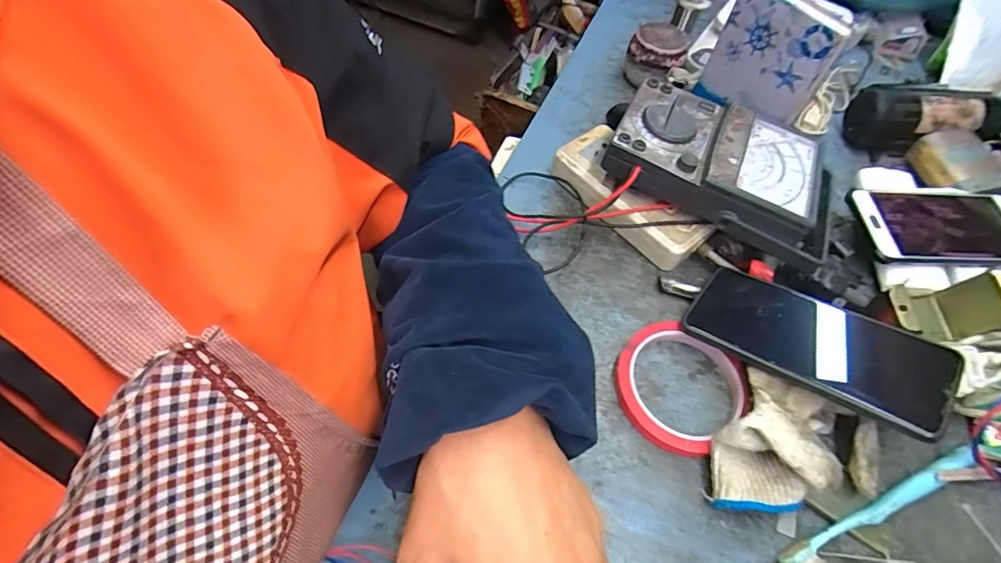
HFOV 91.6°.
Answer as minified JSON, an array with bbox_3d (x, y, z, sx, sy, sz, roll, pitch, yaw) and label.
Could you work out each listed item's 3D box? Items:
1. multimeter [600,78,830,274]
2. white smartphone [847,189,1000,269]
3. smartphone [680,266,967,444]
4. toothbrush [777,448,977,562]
[{"bbox_3d":[0.191,-0.099,0.414,0.183,0.048,0.112,24,59,10],"label":"multimeter"},{"bbox_3d":[0.391,-0.049,0.425,0.147,0.007,0.077,3,57,-2],"label":"white smartphone"},{"bbox_3d":[0.221,0.041,0.348,0.163,0.013,0.080,28,56,35],"label":"smartphone"},{"bbox_3d":[0.250,0.152,0.318,0.171,0.017,0.020,-18,60,-15],"label":"toothbrush"}]

